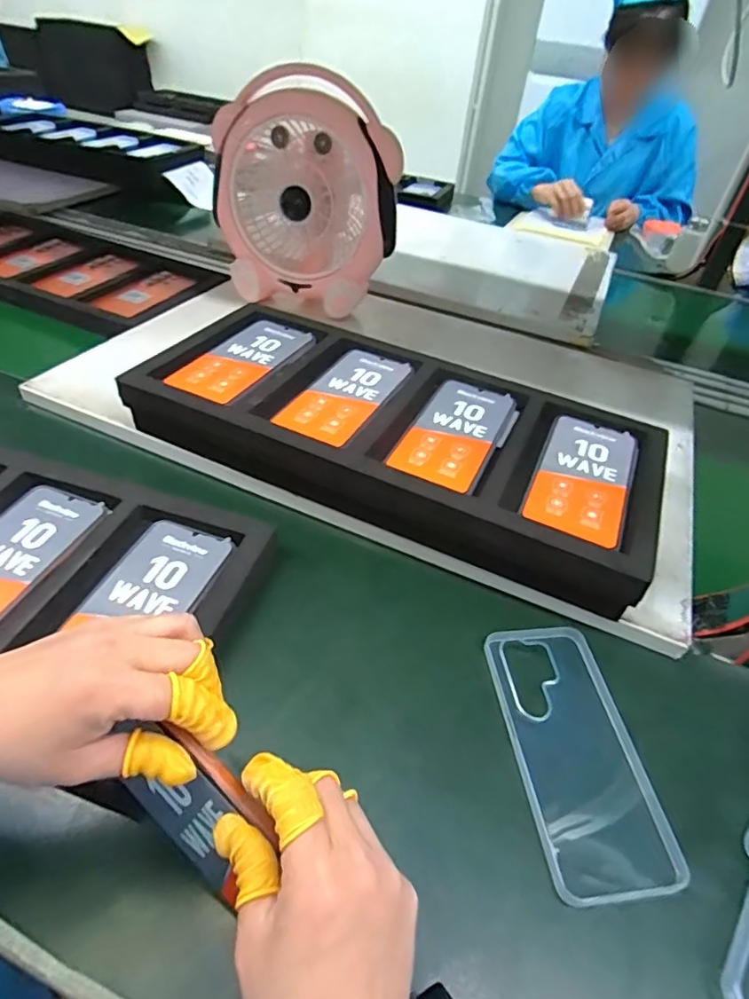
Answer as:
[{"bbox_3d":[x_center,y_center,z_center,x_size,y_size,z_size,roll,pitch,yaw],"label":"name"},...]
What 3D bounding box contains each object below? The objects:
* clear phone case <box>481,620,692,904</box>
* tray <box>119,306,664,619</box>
[{"bbox_3d":[0.135,0.166,0.370,0.082,0.012,0.173,-2,45,-9],"label":"clear phone case"},{"bbox_3d":[0.015,-0.061,0.540,0.483,0.078,0.234,21,46,14],"label":"tray"}]

